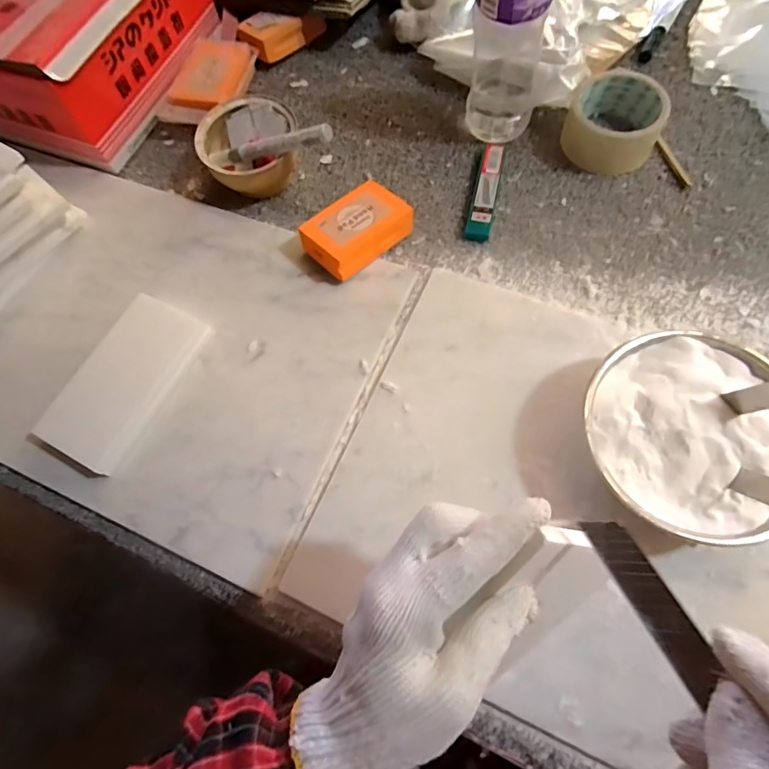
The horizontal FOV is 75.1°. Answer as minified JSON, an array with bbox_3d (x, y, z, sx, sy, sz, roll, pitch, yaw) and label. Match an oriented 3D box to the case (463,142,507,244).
[{"bbox_3d":[0.100,-0.192,0.497,0.023,0.012,0.114,11,69,9],"label":"case"}]

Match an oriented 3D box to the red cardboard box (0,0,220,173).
[{"bbox_3d":[-0.327,-0.386,0.547,0.179,0.106,0.259,25,72,14],"label":"red cardboard box"}]

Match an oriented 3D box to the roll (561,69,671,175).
[{"bbox_3d":[0.224,-0.256,0.490,0.086,0.044,0.084,-2,68,4],"label":"roll"}]

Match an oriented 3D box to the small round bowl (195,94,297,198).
[{"bbox_3d":[-0.135,-0.235,0.512,0.092,0.056,0.099,-2,68,4],"label":"small round bowl"}]

